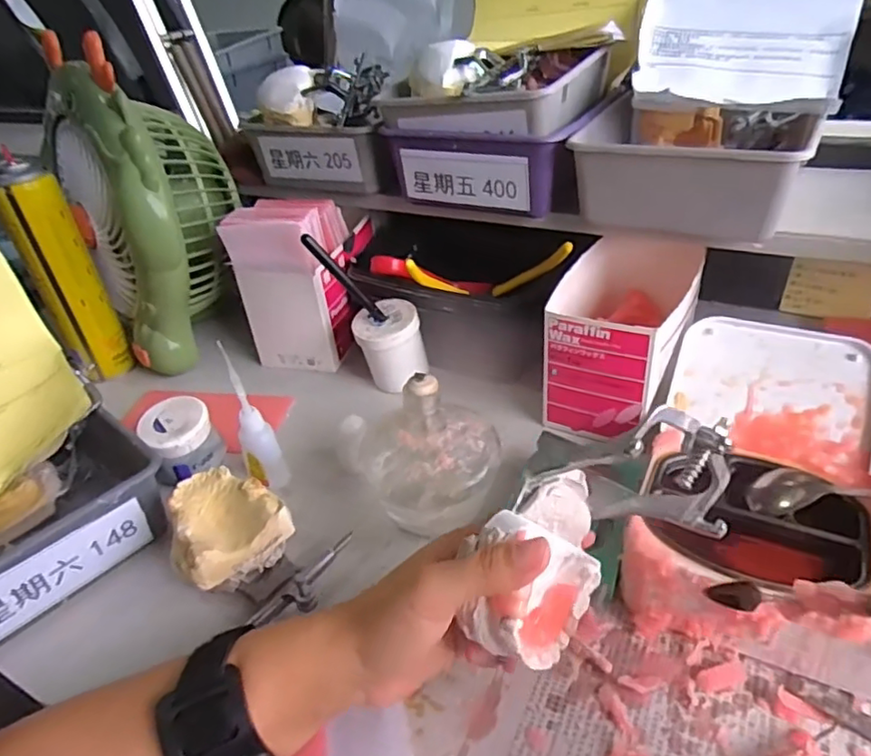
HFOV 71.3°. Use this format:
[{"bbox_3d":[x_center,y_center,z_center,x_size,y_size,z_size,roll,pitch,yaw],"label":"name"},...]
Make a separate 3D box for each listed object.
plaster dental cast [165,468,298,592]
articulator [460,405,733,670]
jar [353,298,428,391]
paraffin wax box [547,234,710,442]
[{"bbox_3d":[-0.134,0.091,0.380,0.065,0.033,0.065,-31,42,-30],"label":"plaster dental cast"},{"bbox_3d":[0.071,0.060,0.280,0.129,0.099,0.062,-19,39,-19],"label":"articulator"},{"bbox_3d":[-0.039,-0.028,0.536,0.057,0.062,0.053,-5,35,3],"label":"jar"},{"bbox_3d":[0.152,-0.037,0.490,0.094,0.095,0.157,11,39,23],"label":"paraffin wax box"}]

